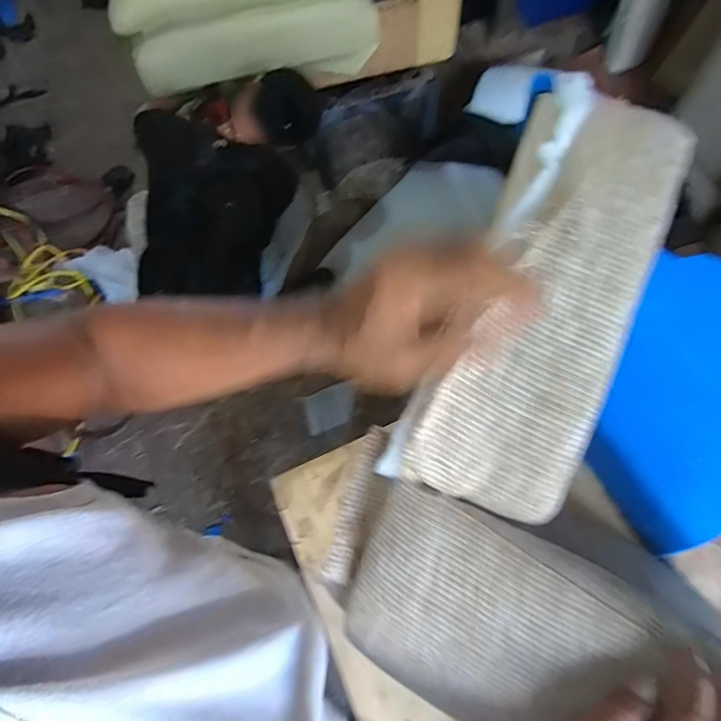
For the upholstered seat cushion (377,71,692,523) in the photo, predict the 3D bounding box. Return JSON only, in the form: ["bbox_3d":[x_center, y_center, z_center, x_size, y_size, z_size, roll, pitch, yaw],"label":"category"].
[{"bbox_3d":[0.147,-0.045,0.372,0.135,0.053,0.343,22,91,14],"label":"upholstered seat cushion"}]

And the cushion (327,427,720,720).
[{"bbox_3d":[0.209,0.250,0.346,0.532,0.078,0.161,27,67,17],"label":"cushion"}]

